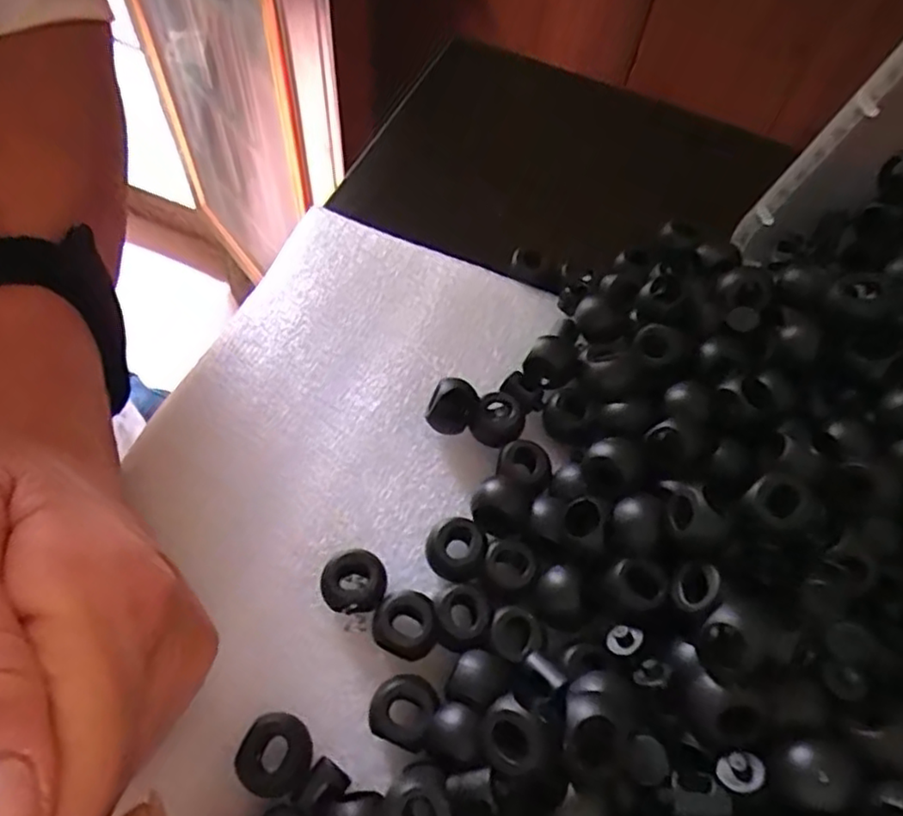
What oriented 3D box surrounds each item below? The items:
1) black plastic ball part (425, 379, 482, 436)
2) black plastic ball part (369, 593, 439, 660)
[{"bbox_3d":[0.000,0.001,0.211,0.013,0.015,0.015,27,62,11],"label":"black plastic ball part"},{"bbox_3d":[-0.012,0.058,0.177,0.017,0.010,0.015,11,61,2],"label":"black plastic ball part"}]

